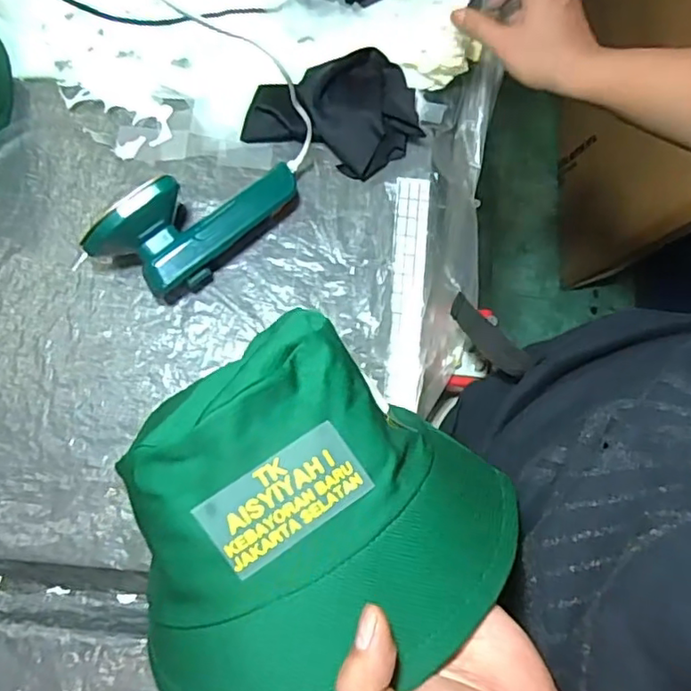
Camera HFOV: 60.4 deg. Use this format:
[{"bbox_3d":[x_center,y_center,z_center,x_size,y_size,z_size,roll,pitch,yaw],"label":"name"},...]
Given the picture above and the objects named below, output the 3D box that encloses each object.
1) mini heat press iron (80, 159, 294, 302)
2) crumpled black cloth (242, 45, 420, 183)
[{"bbox_3d":[-0.129,-0.112,0.535,0.191,0.070,0.074,-34,79,-10],"label":"mini heat press iron"},{"bbox_3d":[-0.007,-0.244,0.589,0.160,0.033,0.132,15,76,2],"label":"crumpled black cloth"}]

